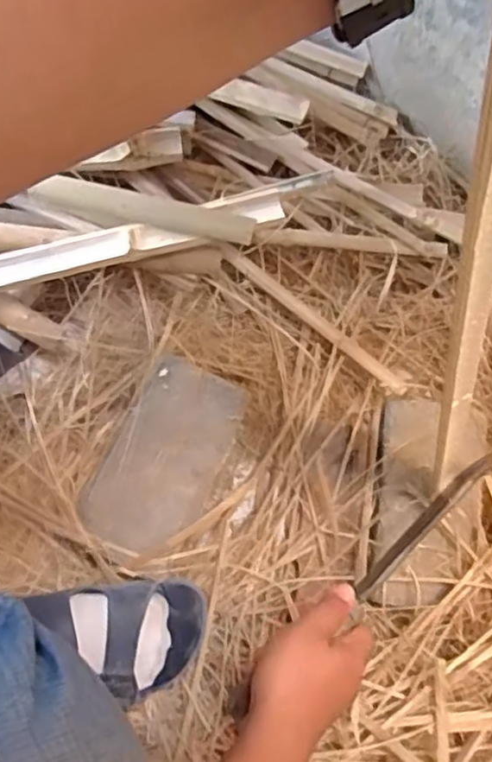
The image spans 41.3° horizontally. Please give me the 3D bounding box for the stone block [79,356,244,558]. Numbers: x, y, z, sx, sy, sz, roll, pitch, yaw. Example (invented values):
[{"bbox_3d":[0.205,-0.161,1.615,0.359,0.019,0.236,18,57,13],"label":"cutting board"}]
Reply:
[{"bbox_3d":[-0.081,0.080,0.662,0.107,0.031,0.189,29,78,5],"label":"stone block"}]

